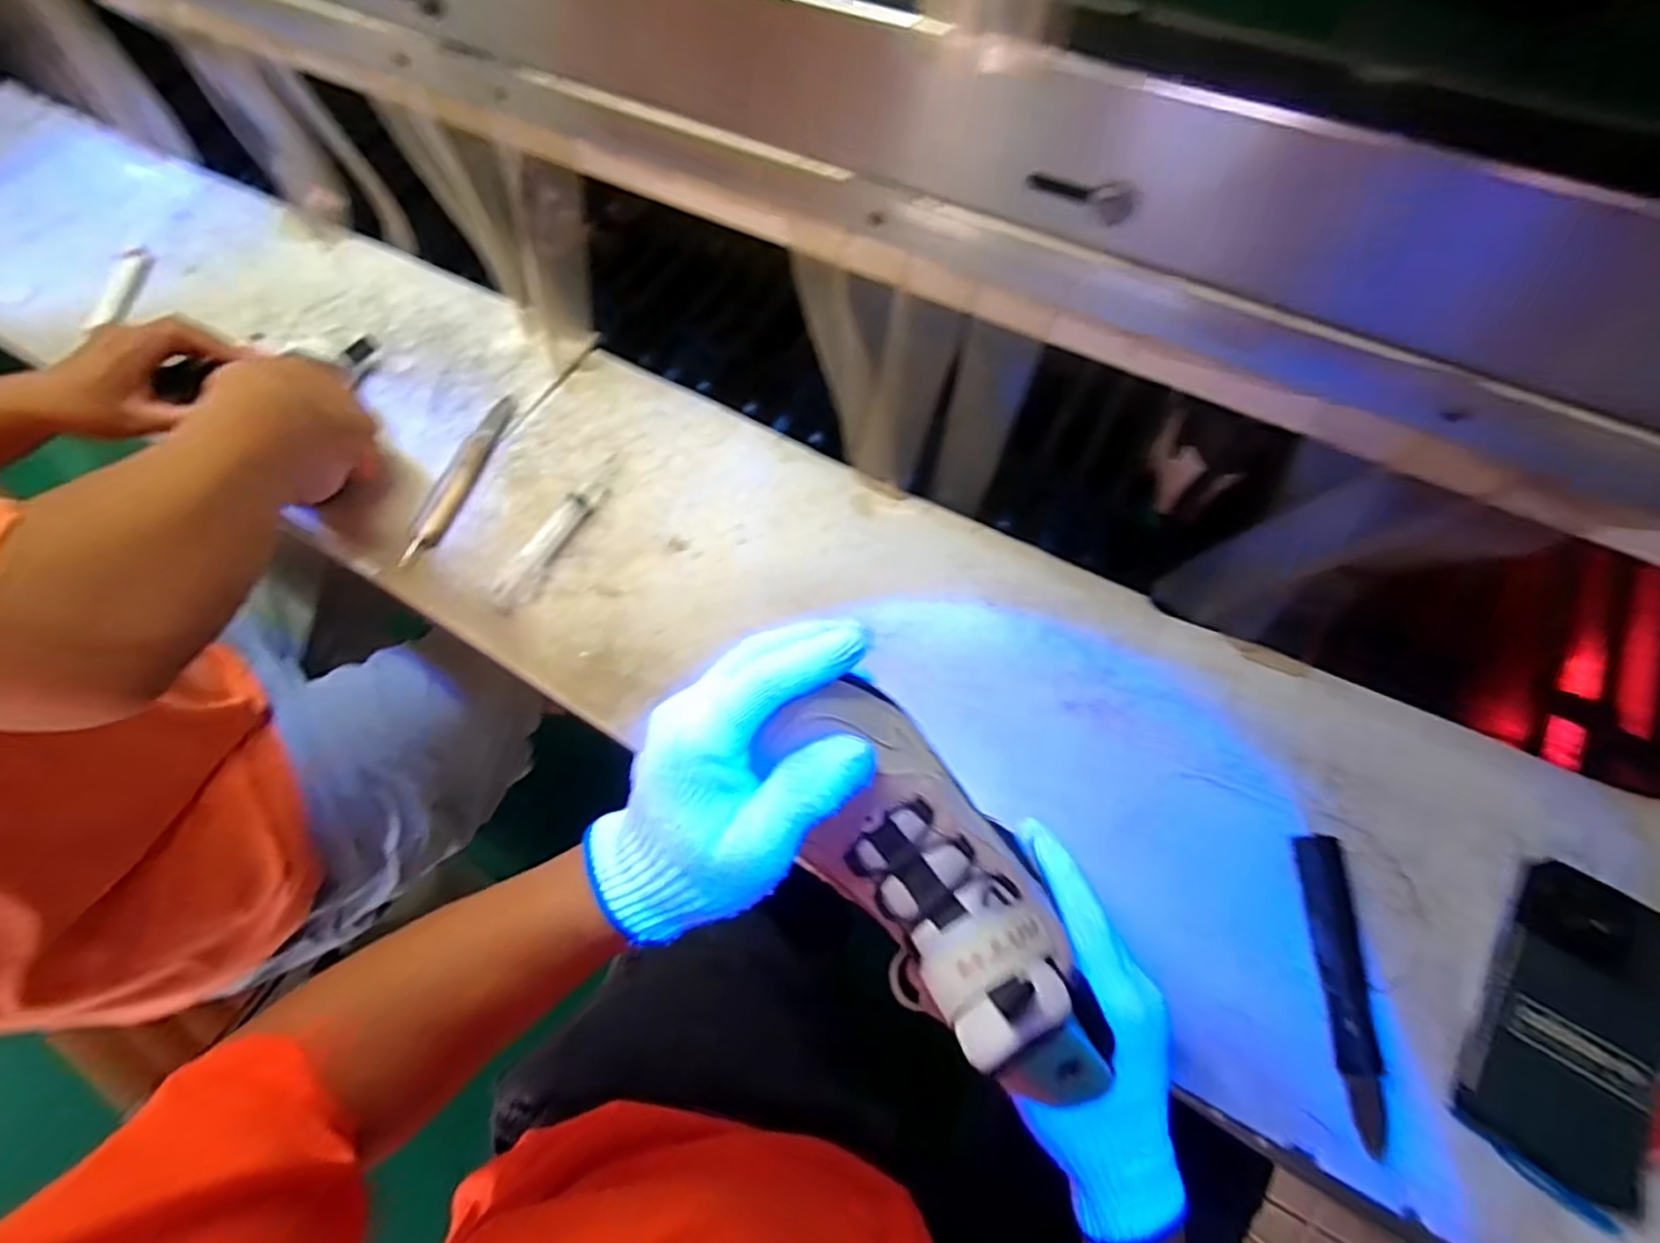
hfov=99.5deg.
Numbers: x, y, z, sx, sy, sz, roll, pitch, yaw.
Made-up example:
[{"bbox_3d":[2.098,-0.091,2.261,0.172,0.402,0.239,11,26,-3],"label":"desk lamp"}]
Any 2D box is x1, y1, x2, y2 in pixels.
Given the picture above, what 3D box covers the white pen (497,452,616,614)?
[{"bbox_3d":[-0.231,-0.078,0.596,0.023,0.016,0.156,24,68,15],"label":"white pen"}]

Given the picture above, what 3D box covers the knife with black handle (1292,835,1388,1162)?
[{"bbox_3d":[0.307,0.214,0.418,0.029,0.009,0.164,3,64,5],"label":"knife with black handle"}]

